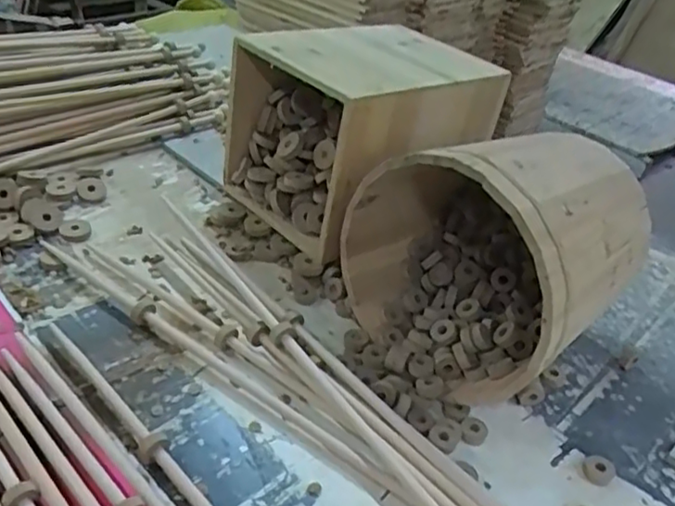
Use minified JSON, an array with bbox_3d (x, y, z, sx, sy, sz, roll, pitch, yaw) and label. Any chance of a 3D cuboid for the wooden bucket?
[{"bbox_3d":[0.153,-0.003,0.615,0.225,0.231,0.225,30,41,30],"label":"wooden bucket"}]

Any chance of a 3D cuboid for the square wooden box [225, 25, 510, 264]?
[{"bbox_3d":[0.031,-0.145,0.782,0.279,0.220,0.203,-24,45,-36],"label":"square wooden box"}]

